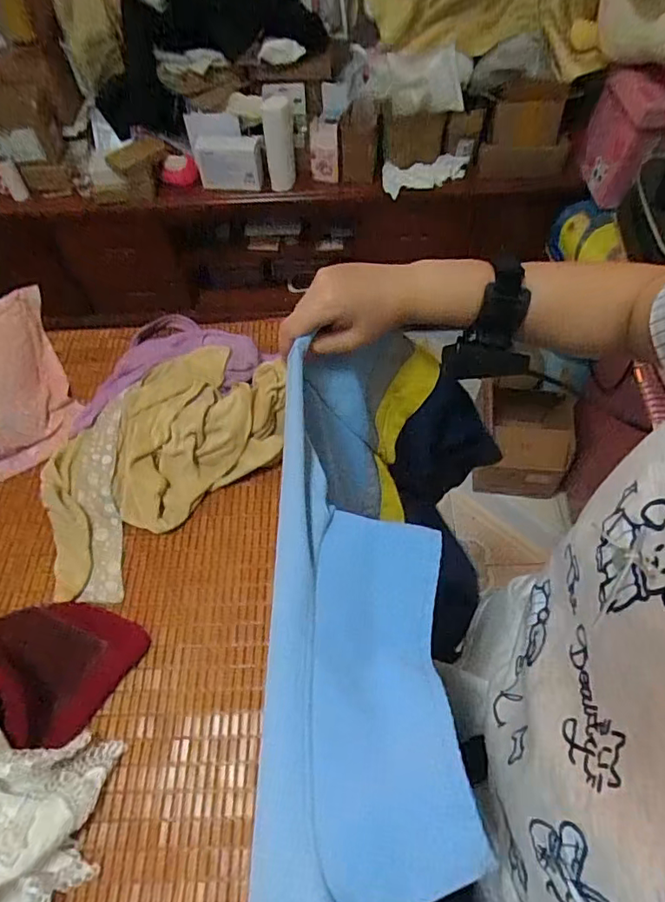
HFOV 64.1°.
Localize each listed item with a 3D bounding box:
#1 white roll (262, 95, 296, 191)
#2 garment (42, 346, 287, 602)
[{"bbox_3d":[-0.134,-0.785,1.368,0.074,0.195,0.076,-1,57,2],"label":"white roll"},{"bbox_3d":[-0.297,-0.019,1.000,0.313,0.084,0.608,38,67,24],"label":"garment"}]

